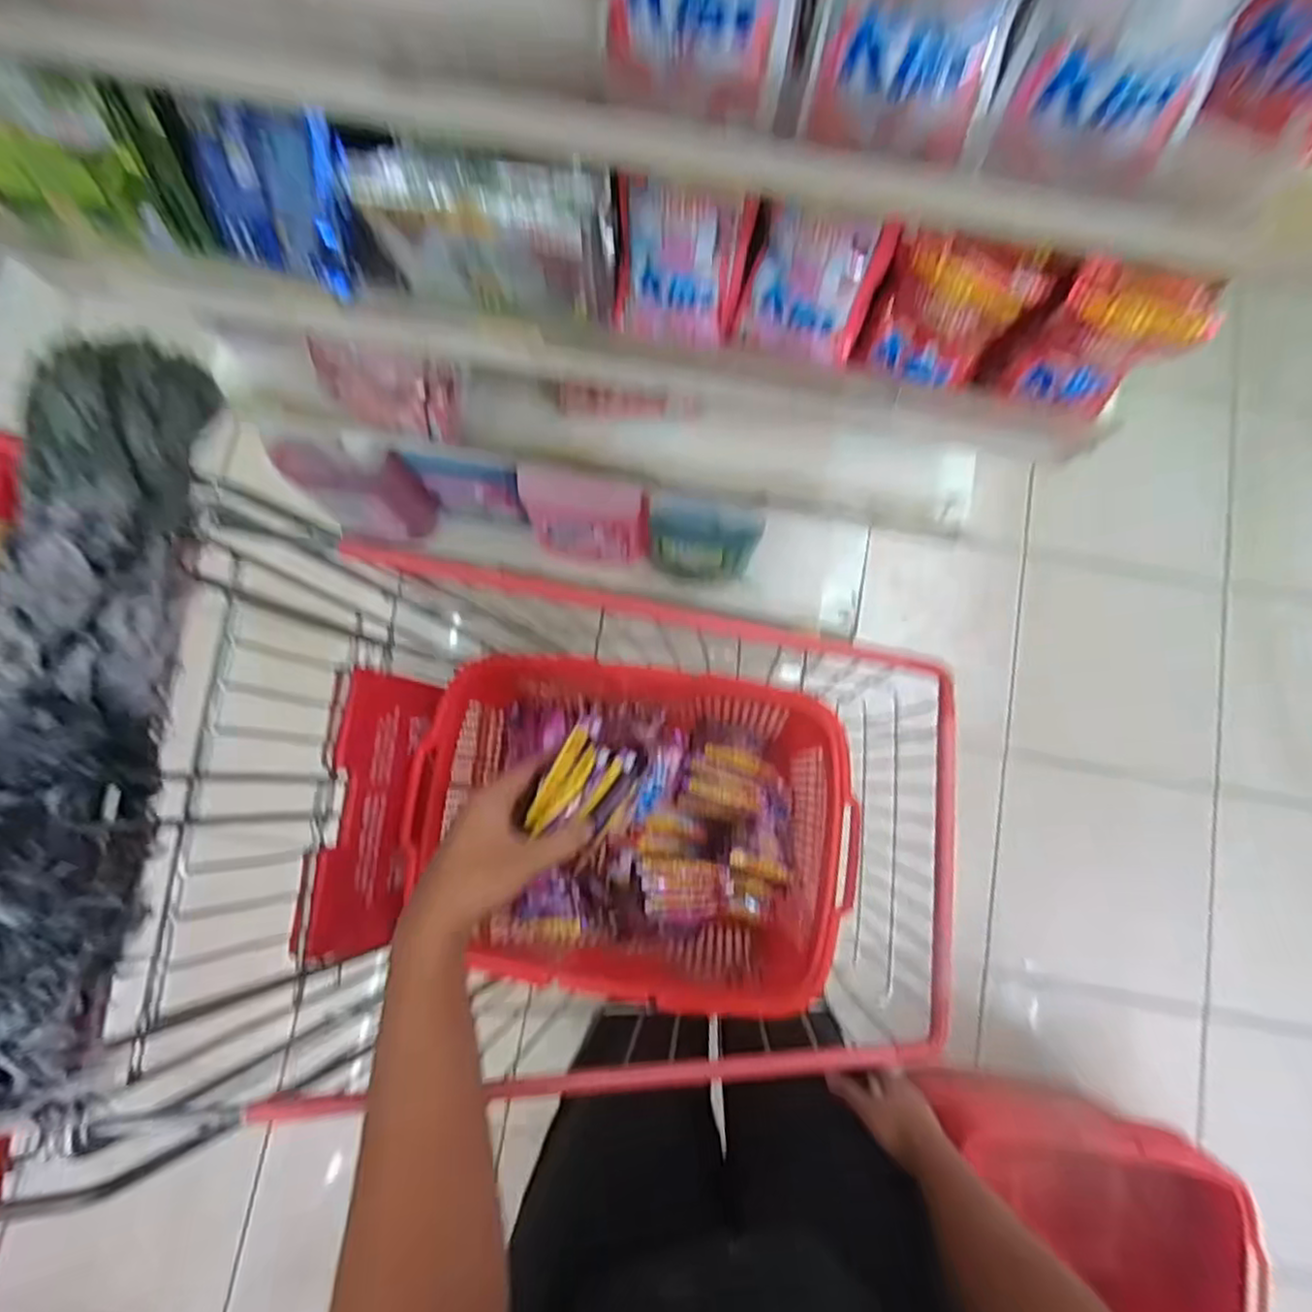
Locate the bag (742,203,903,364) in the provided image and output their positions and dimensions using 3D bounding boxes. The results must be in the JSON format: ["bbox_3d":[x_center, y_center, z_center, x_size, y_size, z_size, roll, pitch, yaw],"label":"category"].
[{"bbox_3d":[0.108,-0.255,0.479,0.084,0.101,0.038,24,81,2],"label":"bag"}]

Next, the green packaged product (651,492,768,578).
[{"bbox_3d":[0.068,-0.171,1.056,0.161,0.244,0.048,11,81,0],"label":"green packaged product"}]

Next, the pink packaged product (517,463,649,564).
[{"bbox_3d":[-0.104,-0.207,1.052,0.187,0.205,0.061,8,81,-1],"label":"pink packaged product"}]

